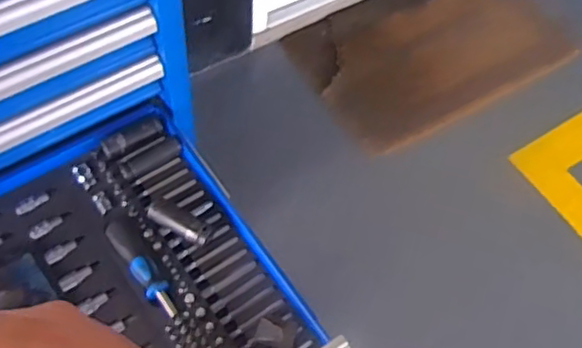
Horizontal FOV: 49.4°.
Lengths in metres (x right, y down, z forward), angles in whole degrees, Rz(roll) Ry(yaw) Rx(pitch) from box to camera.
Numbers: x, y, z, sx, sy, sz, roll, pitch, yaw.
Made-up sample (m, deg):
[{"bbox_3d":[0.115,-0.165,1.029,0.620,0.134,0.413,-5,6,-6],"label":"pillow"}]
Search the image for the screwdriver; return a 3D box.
[{"bbox_3d":[-0.176,0.109,0.745,0.028,0.024,0.140,-30,66,-20],"label":"screwdriver"}]

